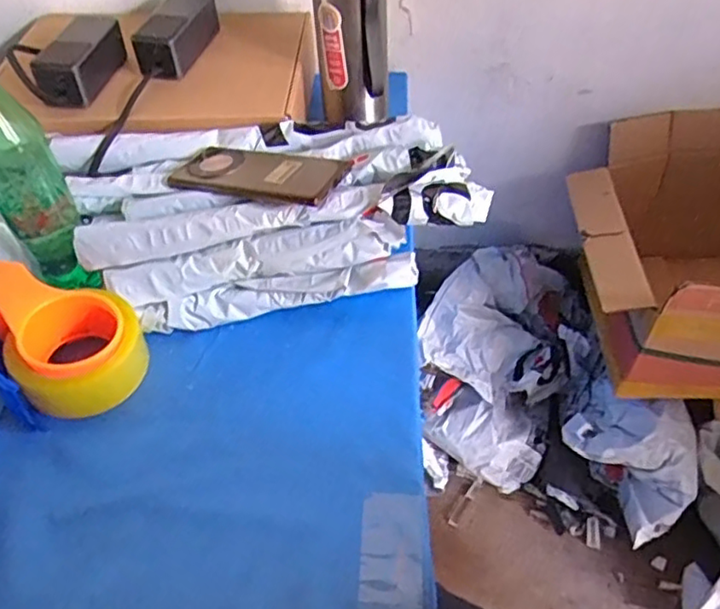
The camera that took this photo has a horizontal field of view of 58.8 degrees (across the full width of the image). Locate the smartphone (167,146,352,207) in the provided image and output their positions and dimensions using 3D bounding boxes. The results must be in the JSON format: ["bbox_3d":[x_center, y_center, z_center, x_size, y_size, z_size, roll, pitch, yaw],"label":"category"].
[{"bbox_3d":[-0.100,-0.128,0.611,0.169,0.014,0.076,10,44,23],"label":"smartphone"}]

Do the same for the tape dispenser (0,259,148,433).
[{"bbox_3d":[-0.256,0.019,0.539,0.113,0.069,0.144,-30,52,-22],"label":"tape dispenser"}]

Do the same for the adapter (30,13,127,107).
[{"bbox_3d":[-0.316,-0.274,0.720,0.051,0.050,0.136,4,47,8],"label":"adapter"}]

